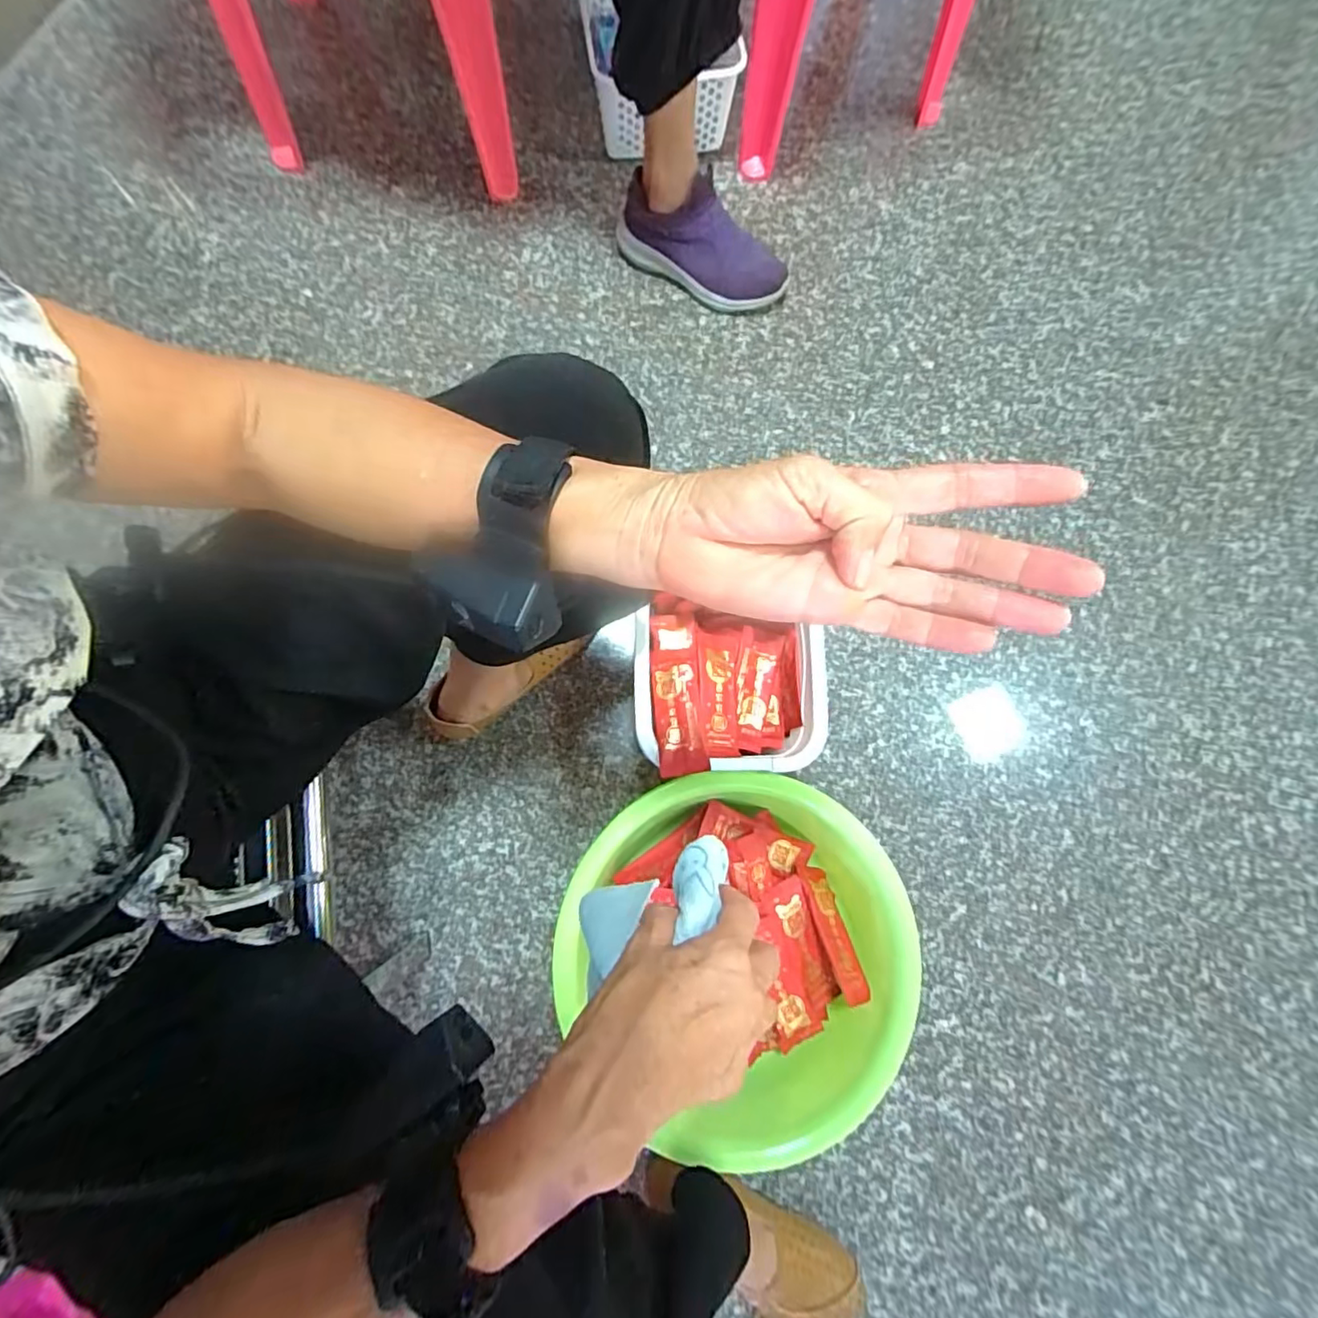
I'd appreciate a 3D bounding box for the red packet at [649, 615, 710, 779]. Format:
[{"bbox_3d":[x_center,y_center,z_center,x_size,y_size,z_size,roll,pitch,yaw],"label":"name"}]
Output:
[{"bbox_3d":[0.019,0.034,0.594,0.049,0.017,0.175,-4,63,-1],"label":"red packet"}]

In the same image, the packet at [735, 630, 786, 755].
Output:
[{"bbox_3d":[0.112,0.034,0.637,0.057,0.010,0.132,4,79,-14],"label":"packet"}]

